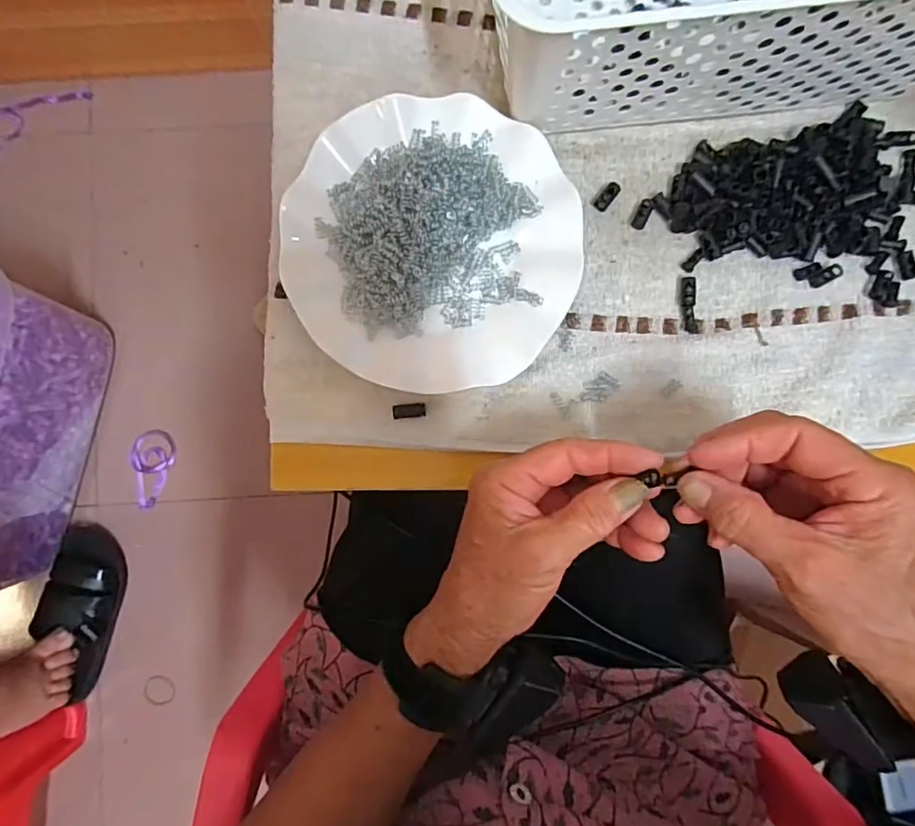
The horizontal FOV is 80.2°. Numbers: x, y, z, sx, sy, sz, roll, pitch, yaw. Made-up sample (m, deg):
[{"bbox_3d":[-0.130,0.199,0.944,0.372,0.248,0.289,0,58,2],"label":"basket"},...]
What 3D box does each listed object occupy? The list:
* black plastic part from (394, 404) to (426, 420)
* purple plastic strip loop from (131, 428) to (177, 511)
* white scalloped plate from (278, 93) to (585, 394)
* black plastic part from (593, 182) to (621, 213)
[{"bbox_3d":[-0.031,-0.001,0.349,0.021,0.006,0.009,-6,86,-3],"label":"black plastic part"},{"bbox_3d":[-0.477,0.087,0.850,0.060,0.005,0.121,1,86,-3],"label":"purple plastic strip loop"},{"bbox_3d":[-0.016,-0.107,0.344,0.177,0.021,0.181,0,86,-3],"label":"white scalloped plate"},{"bbox_3d":[0.099,-0.142,0.358,0.009,0.005,0.020,37,102,-1],"label":"black plastic part"}]

